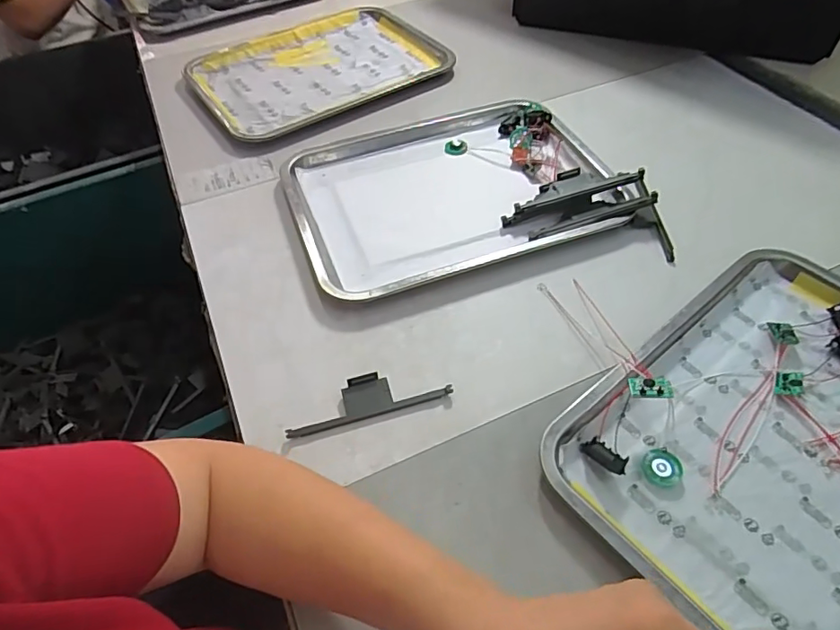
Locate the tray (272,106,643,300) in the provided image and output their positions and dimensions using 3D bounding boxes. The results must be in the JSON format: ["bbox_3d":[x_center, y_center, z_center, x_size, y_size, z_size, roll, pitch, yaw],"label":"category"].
[{"bbox_3d":[0.036,-0.150,0.611,0.362,0.021,0.265,-19,52,-12],"label":"tray"}]

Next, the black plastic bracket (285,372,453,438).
[{"bbox_3d":[-0.044,0.069,0.441,0.135,0.013,0.035,-14,52,-8],"label":"black plastic bracket"}]

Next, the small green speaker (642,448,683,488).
[{"bbox_3d":[0.183,0.116,0.398,0.029,0.006,0.028,-8,51,-3],"label":"small green speaker"}]

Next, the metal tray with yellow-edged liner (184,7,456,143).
[{"bbox_3d":[-0.149,-0.378,0.795,0.356,0.023,0.271,-29,55,-19],"label":"metal tray with yellow-edged liner"}]

